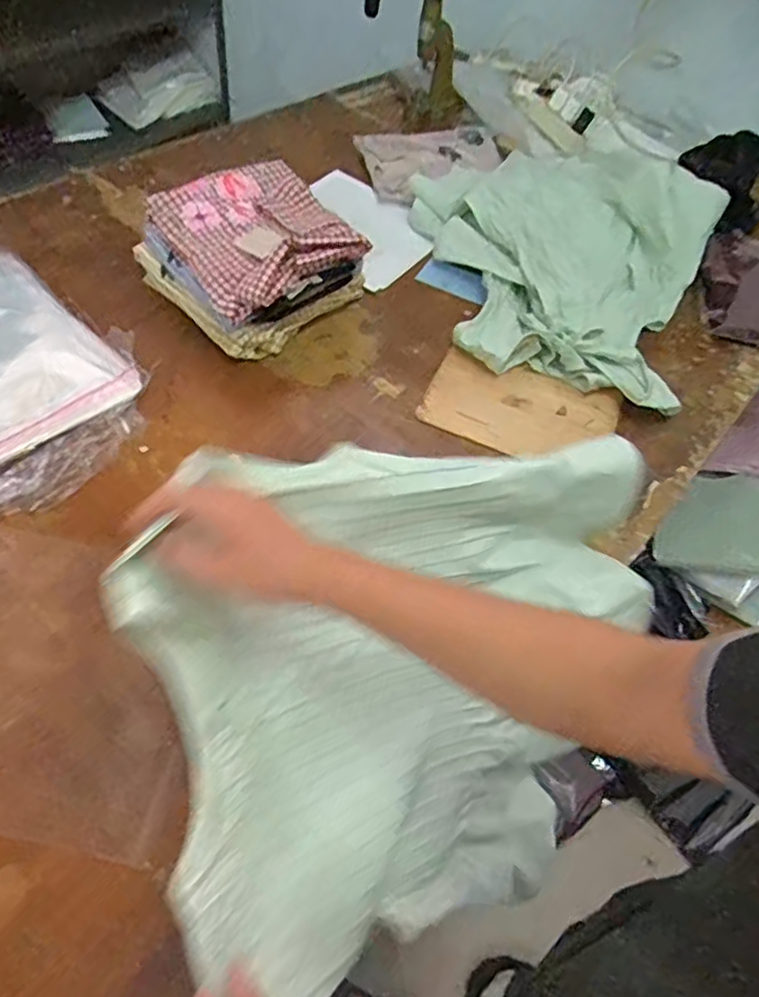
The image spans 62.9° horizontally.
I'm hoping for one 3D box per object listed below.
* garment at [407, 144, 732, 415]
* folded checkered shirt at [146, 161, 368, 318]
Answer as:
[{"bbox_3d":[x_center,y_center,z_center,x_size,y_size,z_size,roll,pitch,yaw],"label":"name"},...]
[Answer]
[{"bbox_3d":[0.327,-0.500,1.160,0.546,0.116,0.722,21,54,7],"label":"garment"},{"bbox_3d":[-0.185,-0.409,0.955,0.251,0.056,0.265,-29,63,-25],"label":"folded checkered shirt"}]

